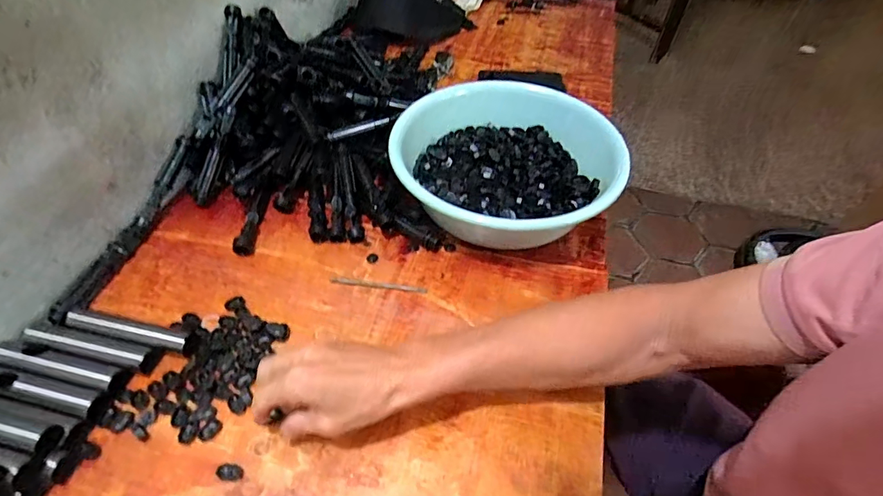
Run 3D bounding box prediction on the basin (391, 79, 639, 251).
[{"bbox_3d":[0.076,-0.104,0.628,0.266,0.112,0.288,1,49,-1],"label":"basin"}]

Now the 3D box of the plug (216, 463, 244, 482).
[{"bbox_3d":[-0.191,0.201,0.413,0.021,0.008,0.015,7,49,4],"label":"plug"}]

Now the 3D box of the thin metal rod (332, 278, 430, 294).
[{"bbox_3d":[-0.077,0.045,0.558,0.118,0.004,0.009,7,49,4],"label":"thin metal rod"}]

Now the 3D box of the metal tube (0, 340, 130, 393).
[{"bbox_3d":[-0.383,0.120,0.459,0.141,0.019,0.026,11,50,8],"label":"metal tube"}]

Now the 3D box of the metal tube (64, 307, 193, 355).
[{"bbox_3d":[-0.334,0.090,0.493,0.141,0.022,0.023,10,50,6],"label":"metal tube"}]

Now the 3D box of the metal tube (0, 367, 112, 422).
[{"bbox_3d":[-0.392,0.140,0.447,0.141,0.023,0.026,11,50,7],"label":"metal tube"}]

